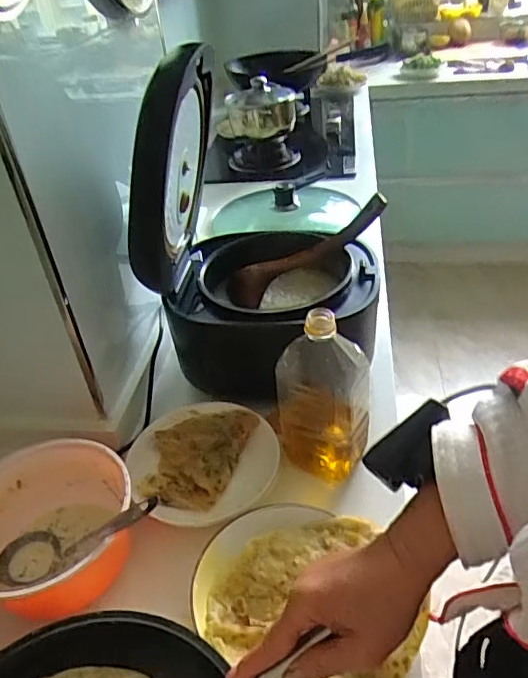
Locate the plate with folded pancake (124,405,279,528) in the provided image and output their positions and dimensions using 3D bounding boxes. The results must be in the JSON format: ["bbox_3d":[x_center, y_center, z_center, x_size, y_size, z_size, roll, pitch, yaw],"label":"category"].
[{"bbox_3d":[-0.070,0.143,0.660,0.171,0.026,0.163,-4,37,3],"label":"plate with folded pancake"}]

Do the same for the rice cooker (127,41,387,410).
[{"bbox_3d":[0.000,-0.142,0.681,0.278,0.371,0.242,11,40,22],"label":"rice cooker"}]

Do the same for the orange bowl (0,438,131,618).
[{"bbox_3d":[-0.214,0.195,0.564,0.161,0.089,0.157,-4,37,3],"label":"orange bowl"}]

